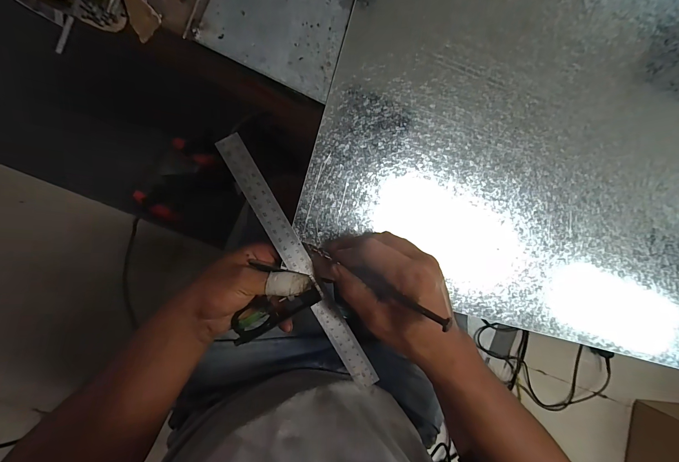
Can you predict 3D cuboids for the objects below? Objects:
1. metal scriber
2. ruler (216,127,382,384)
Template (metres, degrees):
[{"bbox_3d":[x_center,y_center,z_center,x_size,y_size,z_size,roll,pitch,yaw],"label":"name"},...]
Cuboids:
[{"bbox_3d":[0.021,0.041,0.264,0.016,0.161,0.007,32,85,-52],"label":"metal scriber"},{"bbox_3d":[-0.041,0.039,0.314,0.025,0.005,0.298,-30,97,-7],"label":"ruler"}]

